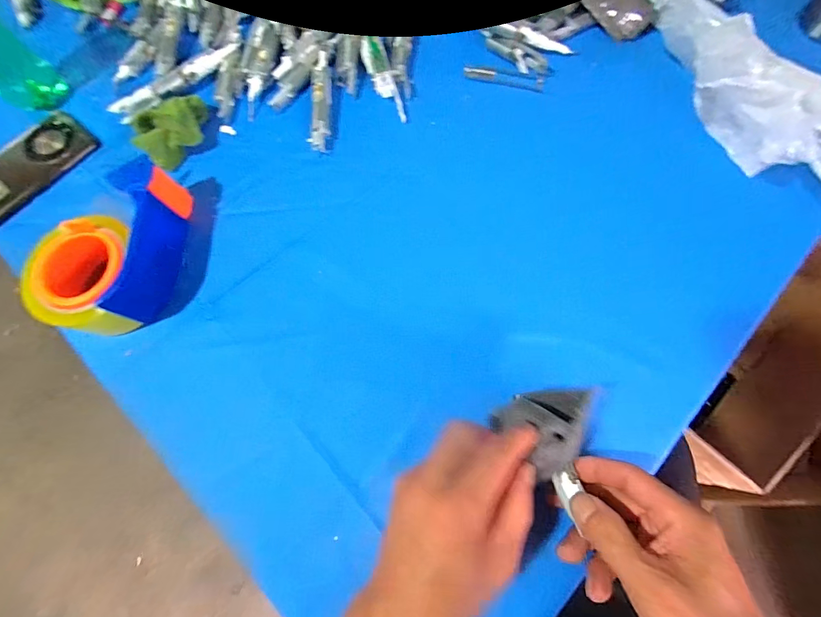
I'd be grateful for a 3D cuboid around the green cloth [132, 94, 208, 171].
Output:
[{"bbox_3d":[-0.247,-0.191,0.386,0.033,0.040,0.083,37,76,11],"label":"green cloth"}]

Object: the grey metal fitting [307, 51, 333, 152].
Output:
[{"bbox_3d":[-0.100,-0.230,0.407,0.020,0.019,0.127,0,72,1],"label":"grey metal fitting"}]

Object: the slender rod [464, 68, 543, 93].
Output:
[{"bbox_3d":[0.110,-0.269,0.427,0.092,0.007,0.015,10,73,4],"label":"slender rod"}]

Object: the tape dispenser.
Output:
[{"bbox_3d":[-0.278,-0.057,0.337,0.094,0.062,0.152,8,72,3],"label":"tape dispenser"}]

